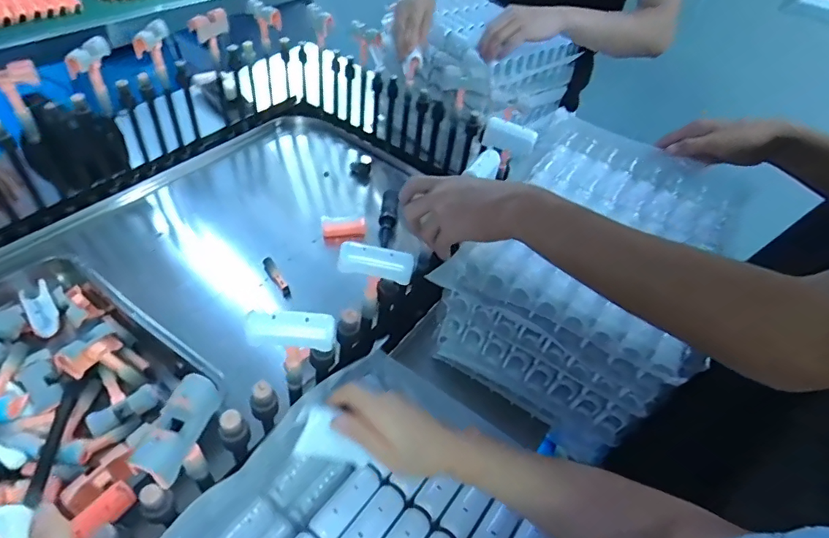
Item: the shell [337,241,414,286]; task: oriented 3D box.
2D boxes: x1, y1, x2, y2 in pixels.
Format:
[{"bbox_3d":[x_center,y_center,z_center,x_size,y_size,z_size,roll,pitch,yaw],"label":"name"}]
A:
[{"bbox_3d":[-0.039,-0.008,0.492,0.075,0.034,0.018,12,10,-6],"label":"shell"}]

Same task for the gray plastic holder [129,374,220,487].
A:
[{"bbox_3d":[-0.175,0.116,0.351,0.027,0.029,0.073,16,48,9],"label":"gray plastic holder"}]

